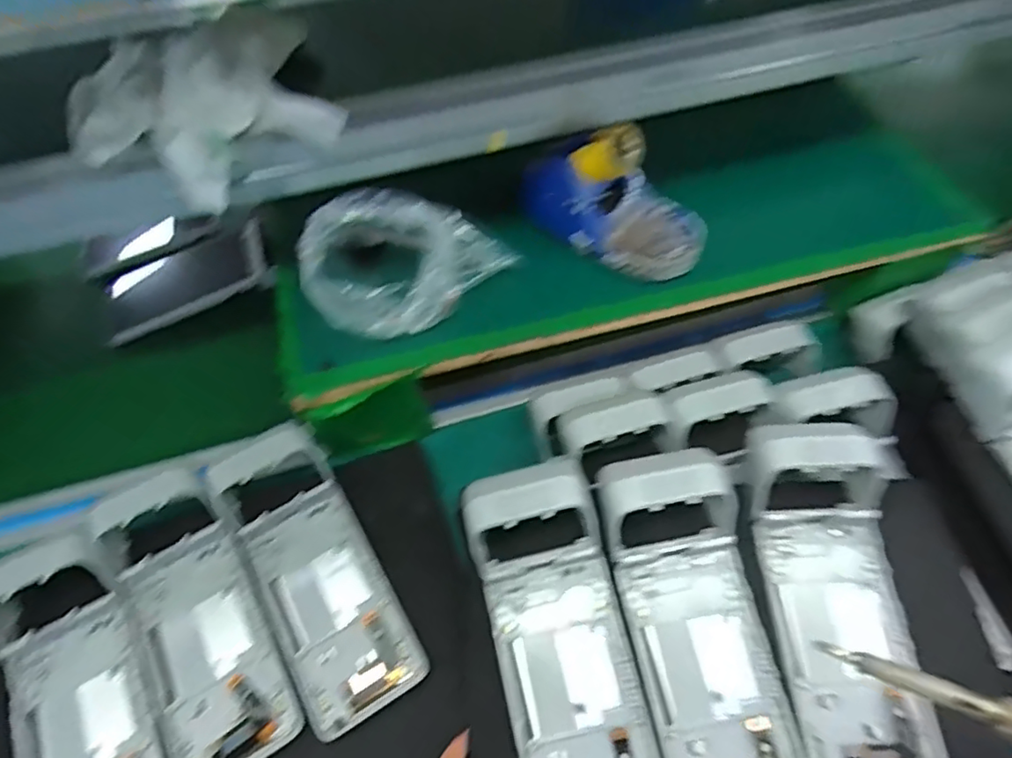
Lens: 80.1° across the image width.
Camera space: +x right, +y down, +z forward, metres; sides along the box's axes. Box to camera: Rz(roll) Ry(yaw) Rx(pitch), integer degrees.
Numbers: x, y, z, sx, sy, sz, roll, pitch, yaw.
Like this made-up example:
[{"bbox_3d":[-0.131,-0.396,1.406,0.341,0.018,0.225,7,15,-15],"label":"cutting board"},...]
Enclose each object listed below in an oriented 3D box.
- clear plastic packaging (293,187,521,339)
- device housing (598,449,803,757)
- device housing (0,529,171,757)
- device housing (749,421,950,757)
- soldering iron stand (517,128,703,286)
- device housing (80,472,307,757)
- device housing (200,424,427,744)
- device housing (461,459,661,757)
[{"bbox_3d":[-0.071,-0.083,0.431,0.144,0.067,0.094,9,55,1],"label":"clear plastic packaging"},{"bbox_3d":[0.121,0.160,0.382,0.088,0.048,0.225,-8,74,-11],"label":"device housing"},{"bbox_3d":[-0.286,0.207,0.389,0.085,0.039,0.205,-27,62,-22],"label":"device housing"},{"bbox_3d":[0.217,0.143,0.401,0.094,0.065,0.227,-1,70,-5],"label":"device housing"},{"bbox_3d":[0.084,-0.140,0.474,0.151,0.088,0.081,17,55,7],"label":"soldering iron stand"},{"bbox_3d":[-0.218,0.164,0.419,0.085,0.051,0.212,-27,61,-22],"label":"device housing"},{"bbox_3d":[-0.138,0.133,0.430,0.084,0.045,0.199,-26,61,-21],"label":"device housing"},{"bbox_3d":[0.034,0.168,0.379,0.086,0.050,0.224,-10,72,-12],"label":"device housing"}]

